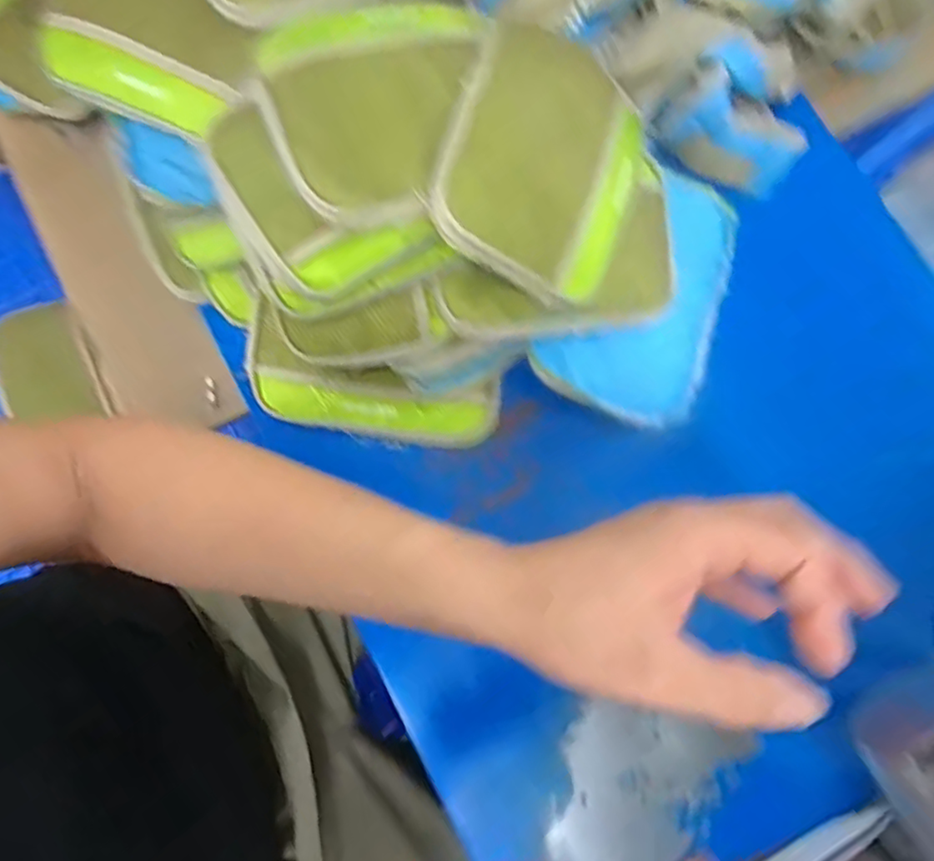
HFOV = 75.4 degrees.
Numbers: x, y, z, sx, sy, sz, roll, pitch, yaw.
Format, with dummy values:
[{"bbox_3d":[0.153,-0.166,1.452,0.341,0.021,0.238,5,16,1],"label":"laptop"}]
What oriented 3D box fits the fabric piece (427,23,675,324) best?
[{"bbox_3d":[0.080,-0.172,0.422,0.199,0.025,0.187,25,76,-28],"label":"fabric piece"}]

